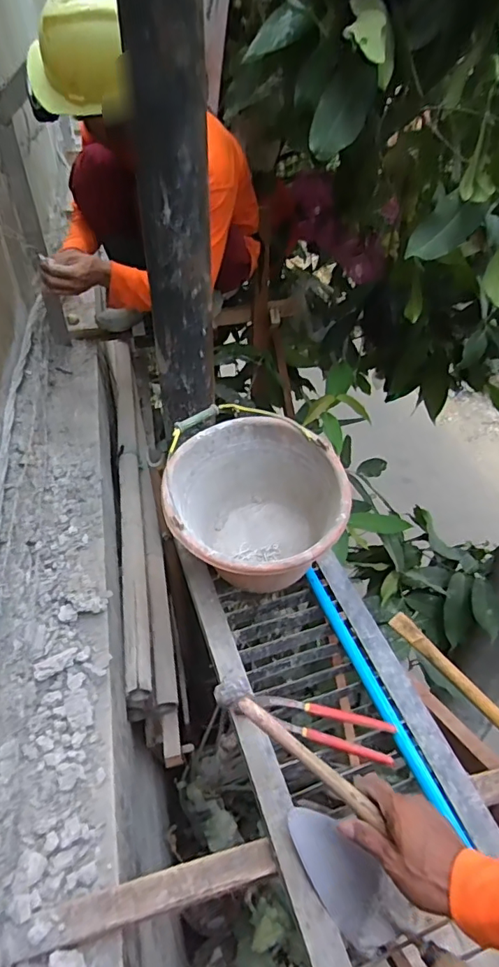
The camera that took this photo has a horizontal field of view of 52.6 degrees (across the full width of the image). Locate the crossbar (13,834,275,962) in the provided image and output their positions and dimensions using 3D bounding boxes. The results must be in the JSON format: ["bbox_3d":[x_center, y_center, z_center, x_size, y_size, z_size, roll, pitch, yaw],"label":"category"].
[{"bbox_3d":[-0.110,0.486,0.600,0.284,0.029,0.038,-9,43,-12],"label":"crossbar"}]

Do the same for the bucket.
[{"bbox_3d":[0.005,0.061,0.823,0.267,0.229,0.280,-1,42,-3],"label":"bucket"}]

